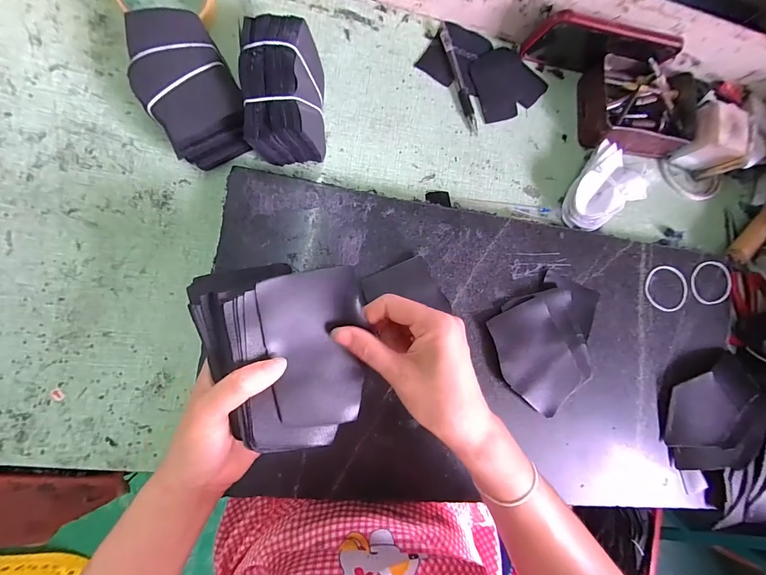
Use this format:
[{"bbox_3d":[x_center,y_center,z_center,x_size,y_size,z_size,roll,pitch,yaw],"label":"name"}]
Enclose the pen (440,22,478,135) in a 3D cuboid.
[{"bbox_3d":[0.087,-0.242,0.400,0.012,0.012,0.129,-17,88,-12],"label":"pen"}]

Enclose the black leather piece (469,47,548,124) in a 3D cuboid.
[{"bbox_3d":[0.150,-0.246,0.417,0.097,0.014,0.079,-26,90,-13],"label":"black leather piece"}]

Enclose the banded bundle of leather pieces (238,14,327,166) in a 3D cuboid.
[{"bbox_3d":[-0.091,-0.185,0.333,0.073,0.078,0.126,-3,85,-12],"label":"banded bundle of leather pieces"}]

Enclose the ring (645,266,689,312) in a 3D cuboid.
[{"bbox_3d":[0.334,0.002,0.409,0.060,0.005,0.054,-7,91,-13],"label":"ring"}]

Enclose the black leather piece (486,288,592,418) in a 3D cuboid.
[{"bbox_3d":[0.167,0.069,0.362,0.098,0.007,0.113,-17,92,-12],"label":"black leather piece"}]

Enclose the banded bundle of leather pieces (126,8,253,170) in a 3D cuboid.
[{"bbox_3d":[-0.178,-0.181,0.322,0.078,0.055,0.130,-28,91,-12],"label":"banded bundle of leather pieces"}]

